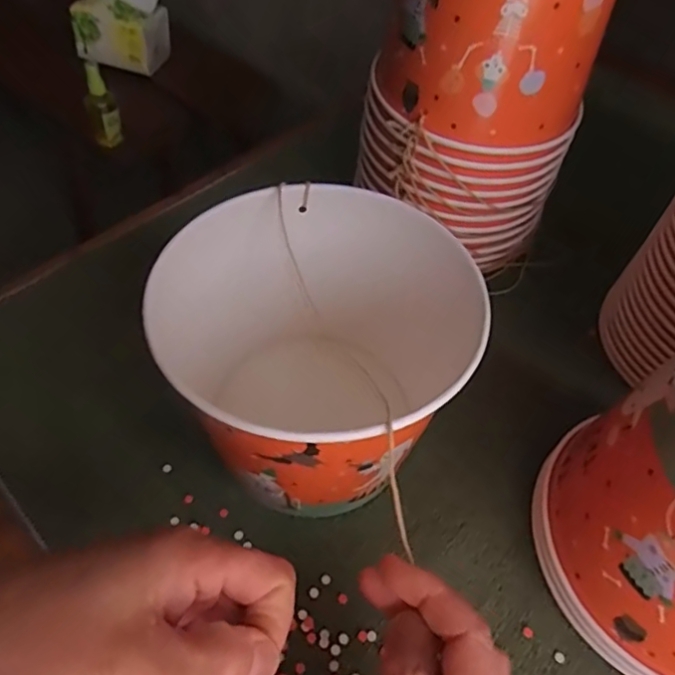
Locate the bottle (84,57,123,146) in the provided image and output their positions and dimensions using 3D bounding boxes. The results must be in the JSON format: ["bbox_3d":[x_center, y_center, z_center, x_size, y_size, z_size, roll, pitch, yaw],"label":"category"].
[{"bbox_3d":[-0.347,-0.338,0.856,0.033,0.118,0.040,40,60,22],"label":"bottle"}]

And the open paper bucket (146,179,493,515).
[{"bbox_3d":[-0.009,0.014,0.344,0.158,0.135,0.152,3,54,-4],"label":"open paper bucket"}]

